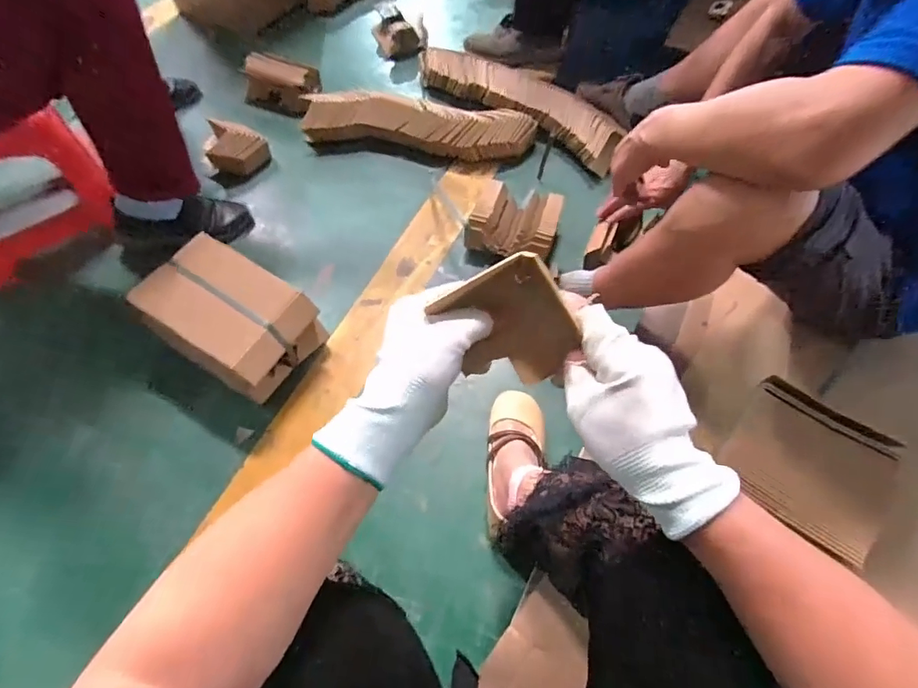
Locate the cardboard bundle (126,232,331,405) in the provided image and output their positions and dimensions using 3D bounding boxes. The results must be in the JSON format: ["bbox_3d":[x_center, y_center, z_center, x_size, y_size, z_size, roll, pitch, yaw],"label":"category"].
[{"bbox_3d":[-0.371,-0.045,0.805,0.236,0.133,0.160,26,61,14],"label":"cardboard bundle"}]

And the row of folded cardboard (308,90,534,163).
[{"bbox_3d":[-0.088,-0.492,1.142,0.524,0.100,0.125,2,58,0],"label":"row of folded cardboard"}]

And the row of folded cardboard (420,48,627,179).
[{"bbox_3d":[0.142,-0.595,1.216,0.550,0.081,0.136,36,64,19],"label":"row of folded cardboard"}]

